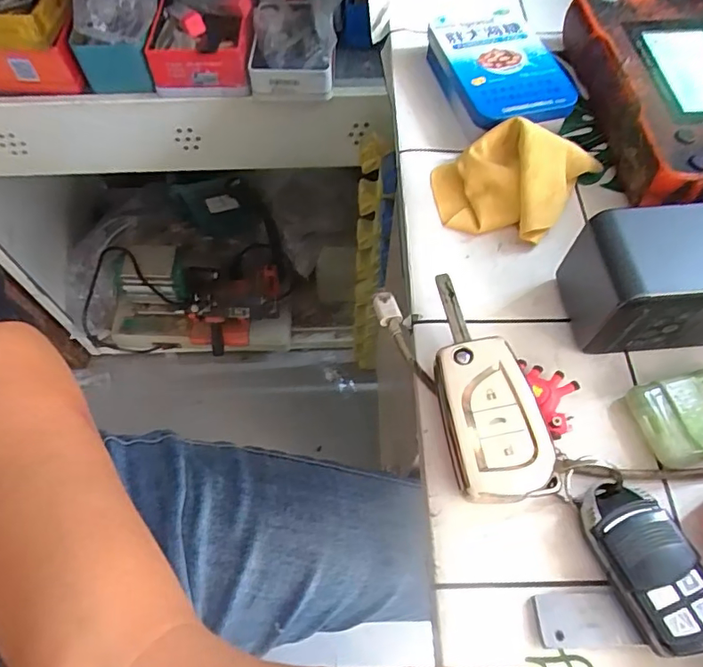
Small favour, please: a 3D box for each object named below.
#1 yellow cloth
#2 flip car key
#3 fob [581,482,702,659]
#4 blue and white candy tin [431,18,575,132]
[{"bbox_3d":[0.086,-0.085,0.284,0.077,0.029,0.064,21,64,11],"label":"yellow cloth"},{"bbox_3d":[0.053,0.020,0.223,0.037,0.013,0.102,-12,63,-6],"label":"flip car key"},{"bbox_3d":[0.111,0.085,0.194,0.035,0.009,0.058,-15,63,-8],"label":"fob"},{"bbox_3d":[0.094,-0.162,0.327,0.064,0.021,0.100,-11,62,-6],"label":"blue and white candy tin"}]

